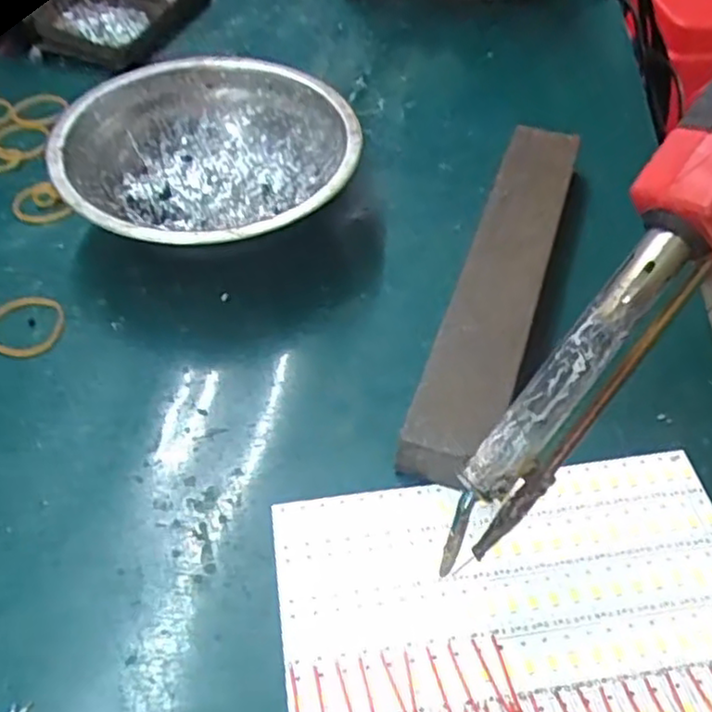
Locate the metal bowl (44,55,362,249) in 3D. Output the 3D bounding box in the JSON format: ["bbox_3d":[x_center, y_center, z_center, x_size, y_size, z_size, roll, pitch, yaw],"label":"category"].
[{"bbox_3d":[-0.062,-0.079,0.309,0.121,0.041,0.119,0,50,0],"label":"metal bowl"}]

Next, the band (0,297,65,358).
[{"bbox_3d":[-0.131,-0.012,0.279,0.030,0.004,0.031,0,50,0],"label":"band"}]

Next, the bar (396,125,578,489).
[{"bbox_3d":[0.059,-0.030,0.283,0.030,0.023,0.184,16,52,13],"label":"bar"}]

